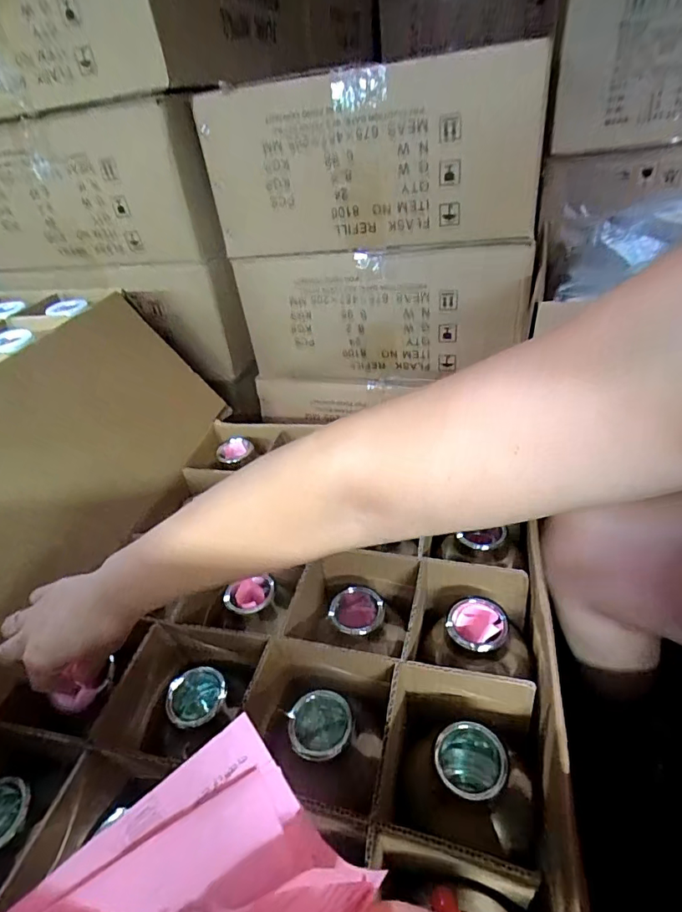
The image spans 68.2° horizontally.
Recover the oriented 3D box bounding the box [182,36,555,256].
[{"bbox_3d":[0.068,-0.452,0.755,0.453,0.205,0.269,8,39,19],"label":"box"}]

